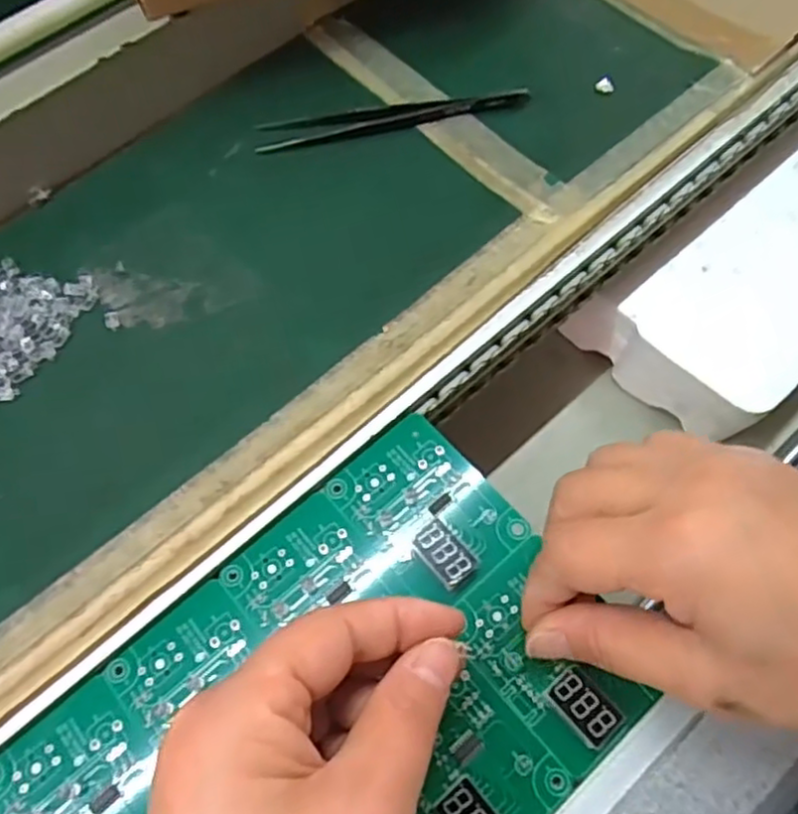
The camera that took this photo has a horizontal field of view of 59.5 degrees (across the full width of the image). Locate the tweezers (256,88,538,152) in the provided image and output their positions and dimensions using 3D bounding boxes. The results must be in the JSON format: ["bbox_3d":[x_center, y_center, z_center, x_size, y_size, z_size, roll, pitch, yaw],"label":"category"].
[{"bbox_3d":[-0.003,-0.143,0.346,0.132,0.006,0.020,-10,65,-3],"label":"tweezers"}]

